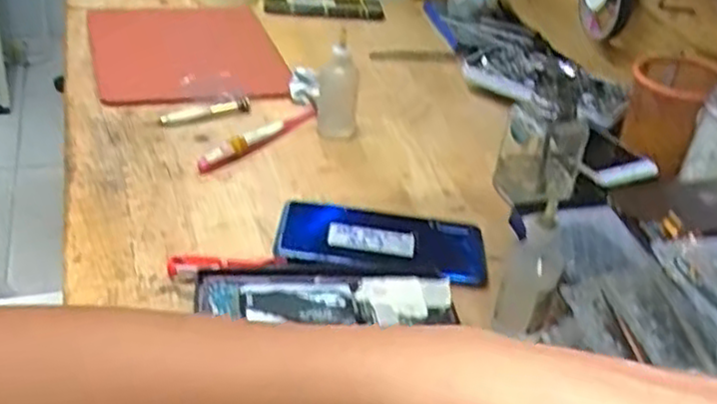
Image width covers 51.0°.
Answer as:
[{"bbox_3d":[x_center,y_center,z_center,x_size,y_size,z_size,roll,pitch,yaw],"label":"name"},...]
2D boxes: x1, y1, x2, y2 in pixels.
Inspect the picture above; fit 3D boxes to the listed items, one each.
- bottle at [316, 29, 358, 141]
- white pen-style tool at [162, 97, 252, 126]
[{"bbox_3d":[-0.019,-0.106,0.704,0.039,0.106,0.031,4,33,-4],"label":"bottle"},{"bbox_3d":[-0.146,-0.087,0.721,0.090,0.012,0.017,-16,40,-31],"label":"white pen-style tool"}]

